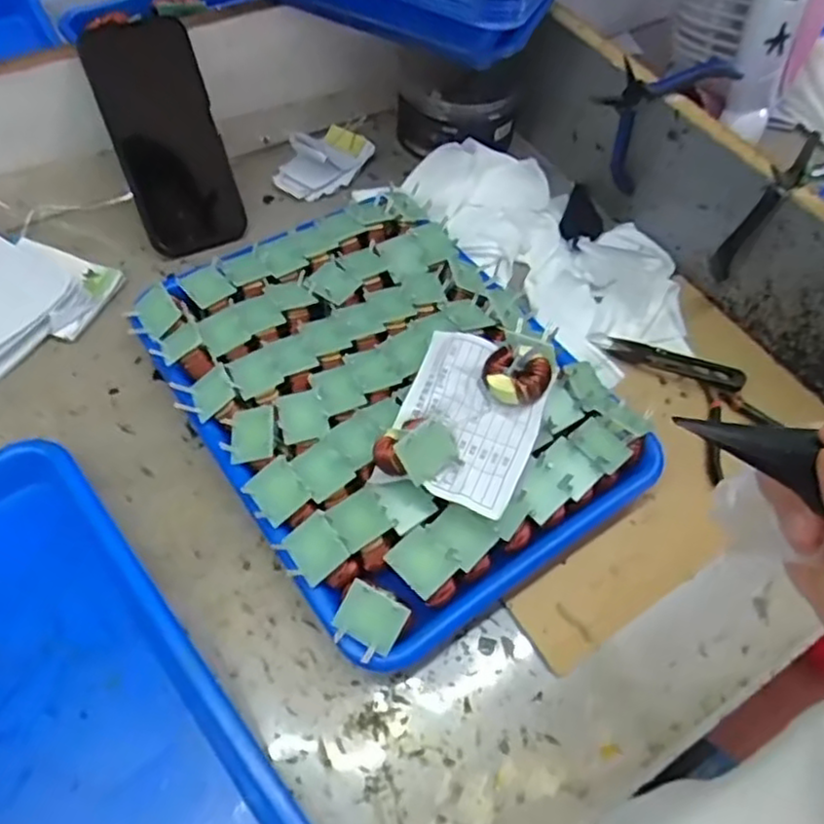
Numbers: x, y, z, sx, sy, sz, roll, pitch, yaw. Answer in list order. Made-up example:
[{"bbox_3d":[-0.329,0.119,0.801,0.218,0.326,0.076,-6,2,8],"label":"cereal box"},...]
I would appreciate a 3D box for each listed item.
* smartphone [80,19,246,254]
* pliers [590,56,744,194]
[{"bbox_3d":[-0.196,-0.218,0.562,0.081,0.175,0.017,-27,33,-20],"label":"smartphone"},{"bbox_3d":[0.200,-0.236,0.572,0.107,0.116,0.019,1,56,-4],"label":"pliers"}]

